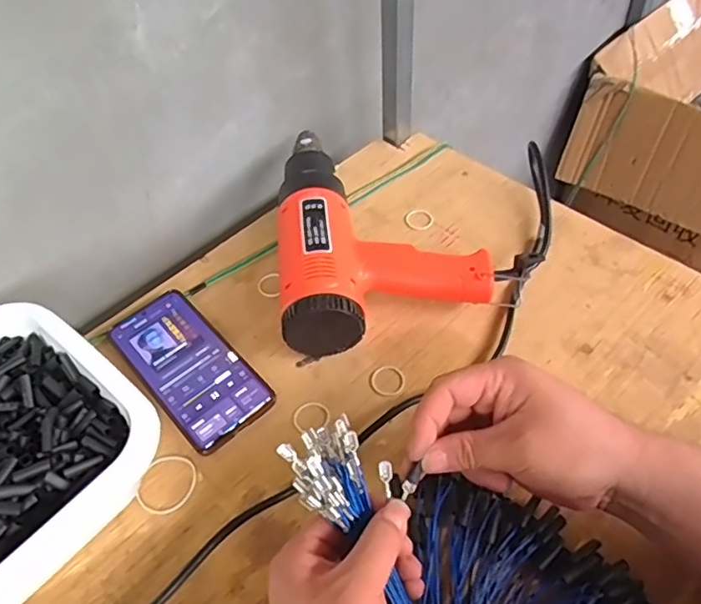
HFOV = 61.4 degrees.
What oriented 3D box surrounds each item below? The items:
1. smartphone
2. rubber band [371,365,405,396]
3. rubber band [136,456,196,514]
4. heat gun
[{"bbox_3d":[-0.142,0.056,0.518,0.077,0.014,0.160,-35,56,-22],"label":"smartphone"},{"bbox_3d":[0.032,0.066,0.501,0.028,0.004,0.031,-7,50,-2],"label":"rubber band"},{"bbox_3d":[-0.142,0.139,0.454,0.043,0.004,0.045,-2,50,3],"label":"rubber band"},{"bbox_3d":[0.025,-0.079,0.577,0.185,0.072,0.274,-7,50,-1],"label":"heat gun"}]

